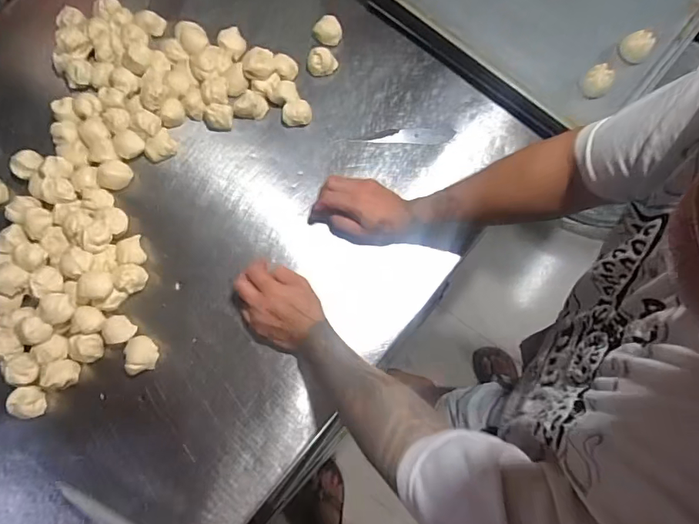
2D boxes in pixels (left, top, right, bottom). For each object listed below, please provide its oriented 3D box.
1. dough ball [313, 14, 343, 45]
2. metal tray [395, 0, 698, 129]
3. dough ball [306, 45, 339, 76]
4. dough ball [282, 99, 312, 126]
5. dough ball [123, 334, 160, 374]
[{"bbox_3d":[-0.036,-0.387,0.755,0.046,0.028,0.042,0,77,-1],"label":"dough ball"},{"bbox_3d":[0.299,-0.435,0.717,0.454,0.042,0.318,39,80,10],"label":"metal tray"},{"bbox_3d":[-0.045,-0.331,0.739,0.049,0.039,0.036,-6,77,-2],"label":"dough ball"},{"bbox_3d":[-0.083,-0.234,0.719,0.044,0.034,0.036,-22,78,-6],"label":"dough ball"},{"bbox_3d":[-0.291,0.129,0.631,0.041,0.028,0.048,-21,78,-6],"label":"dough ball"}]

